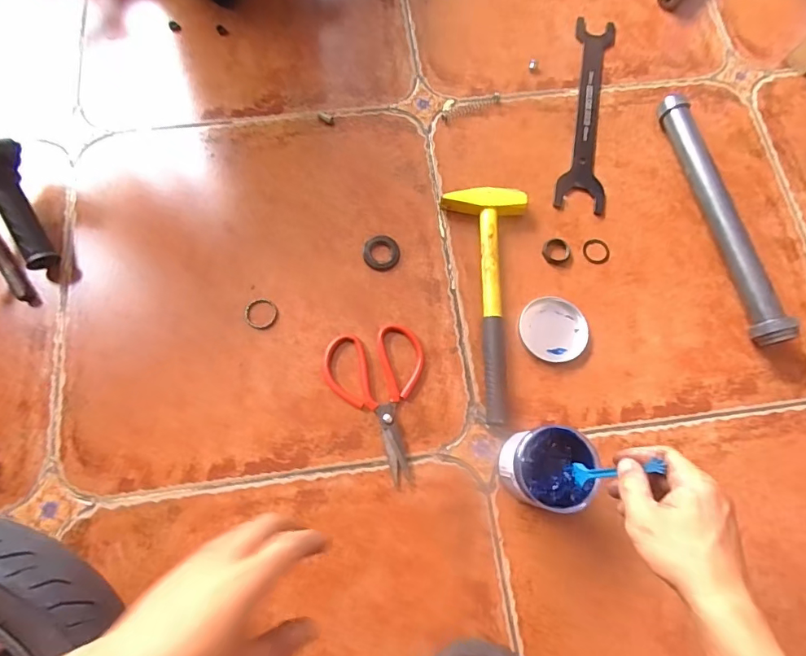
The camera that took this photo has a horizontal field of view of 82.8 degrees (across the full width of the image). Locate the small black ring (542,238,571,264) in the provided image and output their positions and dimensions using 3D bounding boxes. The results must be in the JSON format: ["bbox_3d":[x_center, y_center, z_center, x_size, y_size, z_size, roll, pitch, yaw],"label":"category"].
[{"bbox_3d":[0.208,-0.105,0.617,0.036,0.010,0.035,0,75,-1],"label":"small black ring"}]

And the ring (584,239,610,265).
[{"bbox_3d":[0.264,-0.104,0.624,0.034,0.004,0.037,0,75,-1],"label":"ring"}]

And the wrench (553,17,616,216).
[{"bbox_3d":[0.280,-0.323,0.684,0.069,0.007,0.331,11,75,2],"label":"wrench"}]

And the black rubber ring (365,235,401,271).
[{"bbox_3d":[-0.027,-0.102,0.613,0.047,0.011,0.049,0,75,-1],"label":"black rubber ring"}]

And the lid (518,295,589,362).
[{"bbox_3d":[0.194,0.003,0.586,0.084,0.020,0.077,0,75,-1],"label":"lid"}]

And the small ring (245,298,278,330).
[{"bbox_3d":[-0.183,-0.019,0.587,0.040,0.005,0.040,0,75,-1],"label":"small ring"}]

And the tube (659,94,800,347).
[{"bbox_3d":[0.424,-0.153,0.615,0.033,0.047,0.363,-12,76,-4],"label":"tube"}]

